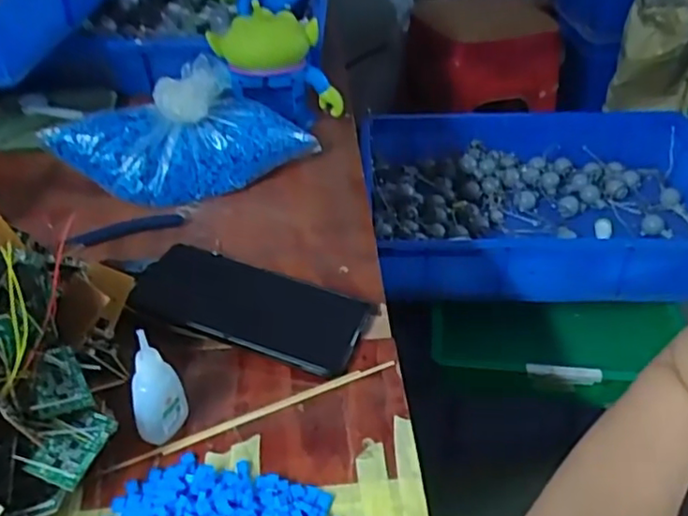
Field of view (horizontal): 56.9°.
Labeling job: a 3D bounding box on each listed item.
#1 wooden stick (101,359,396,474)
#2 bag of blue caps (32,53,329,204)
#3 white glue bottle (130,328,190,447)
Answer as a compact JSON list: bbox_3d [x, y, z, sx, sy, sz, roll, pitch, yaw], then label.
[{"bbox_3d":[-0.055,0.102,0.418,0.195,0.005,0.009,-19,41,-18],"label":"wooden stick"},{"bbox_3d":[-0.157,-0.119,0.618,0.254,0.096,0.084,-8,40,-7],"label":"bag of blue caps"},{"bbox_3d":[-0.116,0.080,0.389,0.019,0.078,0.028,11,41,17],"label":"white glue bottle"}]

